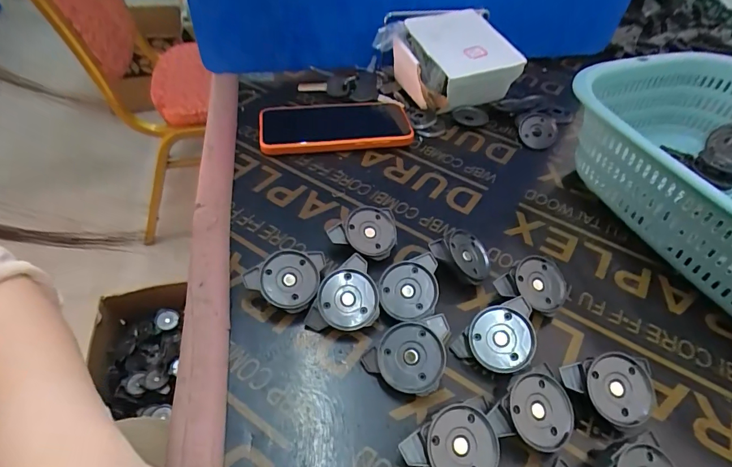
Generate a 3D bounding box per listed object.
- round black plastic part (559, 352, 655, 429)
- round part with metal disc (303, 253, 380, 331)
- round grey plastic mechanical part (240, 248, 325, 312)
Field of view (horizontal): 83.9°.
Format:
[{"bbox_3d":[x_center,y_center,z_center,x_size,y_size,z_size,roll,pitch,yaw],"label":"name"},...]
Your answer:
[{"bbox_3d":[0.154,0.100,0.261,0.054,0.016,0.042,-6,73,-3],"label":"round black plastic part"},{"bbox_3d":[-0.012,0.047,0.292,0.043,0.013,0.059,25,83,5],"label":"round part with metal disc"},{"bbox_3d":[-0.057,0.037,0.300,0.059,0.028,0.039,-11,49,-15],"label":"round grey plastic mechanical part"}]

